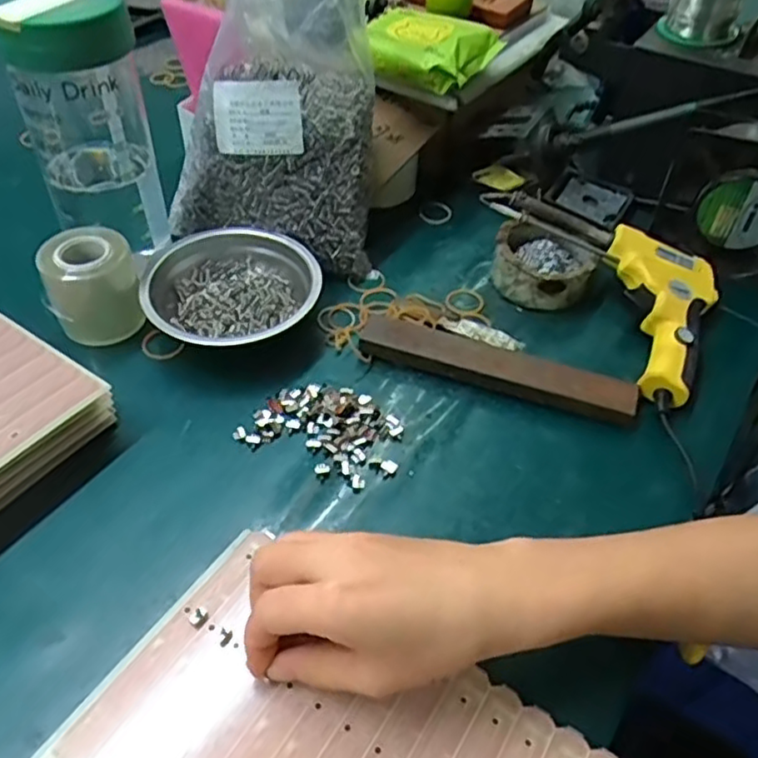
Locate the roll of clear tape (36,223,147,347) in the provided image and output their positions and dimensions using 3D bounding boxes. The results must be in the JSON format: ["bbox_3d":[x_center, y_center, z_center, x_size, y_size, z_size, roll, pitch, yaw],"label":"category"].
[{"bbox_3d":[-0.206,-0.066,0.478,0.061,0.069,0.061,1,46,-1],"label":"roll of clear tape"}]

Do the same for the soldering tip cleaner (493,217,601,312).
[{"bbox_3d":[0.132,-0.093,0.537,0.081,0.040,0.069,21,49,17],"label":"soldering tip cleaner"}]

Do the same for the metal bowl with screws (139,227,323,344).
[{"bbox_3d":[-0.110,-0.061,0.496,0.118,0.041,0.122,1,46,-1],"label":"metal bowl with screws"}]

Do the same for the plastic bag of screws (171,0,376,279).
[{"bbox_3d":[-0.085,-0.214,0.511,0.164,0.222,0.137,6,47,3],"label":"plastic bag of screws"}]

